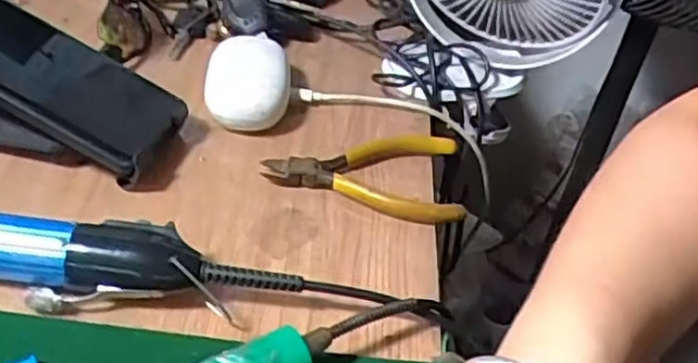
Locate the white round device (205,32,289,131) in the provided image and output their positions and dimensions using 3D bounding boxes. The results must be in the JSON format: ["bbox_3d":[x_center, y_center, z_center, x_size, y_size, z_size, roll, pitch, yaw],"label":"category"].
[{"bbox_3d":[-0.070,-0.069,0.502,0.055,0.032,0.092,3,38,-6],"label":"white round device"}]

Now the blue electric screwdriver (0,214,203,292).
[{"bbox_3d":[-0.156,0.033,0.345,0.169,0.031,0.026,8,37,0],"label":"blue electric screwdriver"}]

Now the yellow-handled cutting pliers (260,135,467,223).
[{"bbox_3d":[0.009,-0.007,0.450,0.120,0.015,0.079,6,38,-2],"label":"yellow-handled cutting pliers"}]

